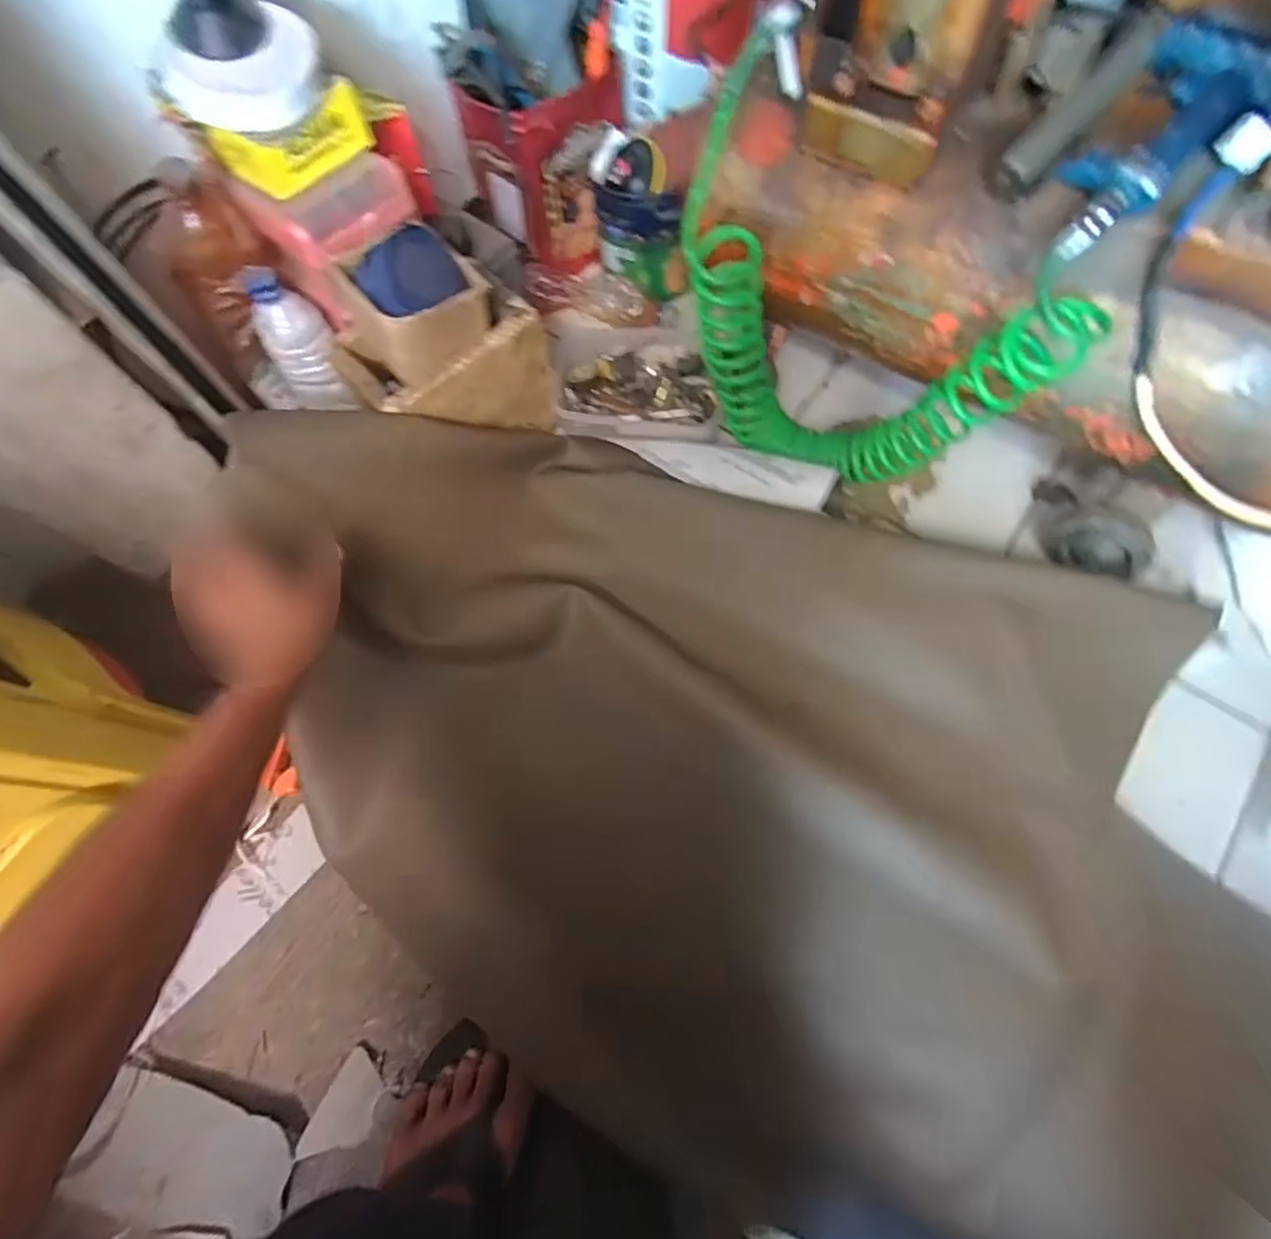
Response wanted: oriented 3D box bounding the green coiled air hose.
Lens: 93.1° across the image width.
[{"bbox_3d":[0.215,-0.274,0.583,0.344,0.306,0.125,21,69,11],"label":"green coiled air hose"}]

